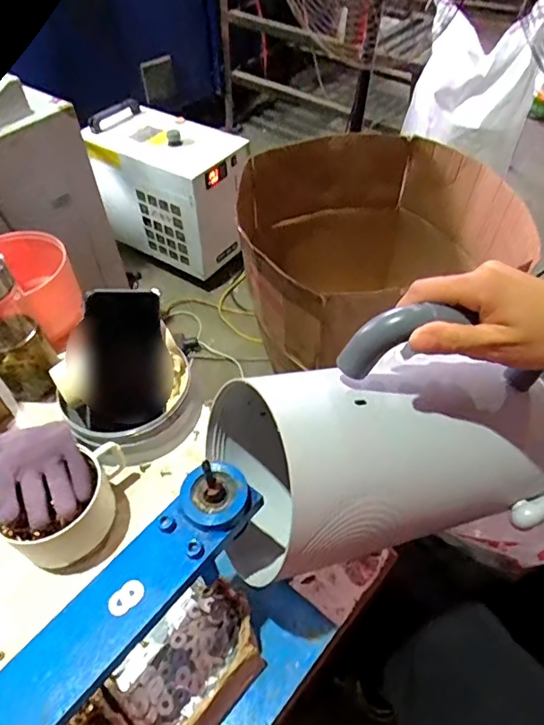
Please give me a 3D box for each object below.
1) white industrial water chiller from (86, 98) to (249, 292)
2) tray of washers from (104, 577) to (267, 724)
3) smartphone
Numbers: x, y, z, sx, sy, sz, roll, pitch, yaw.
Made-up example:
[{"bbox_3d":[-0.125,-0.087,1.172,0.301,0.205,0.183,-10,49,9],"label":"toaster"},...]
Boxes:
[{"bbox_3d":[-0.346,-0.585,1.821,0.518,0.445,0.283,22,54,19],"label":"white industrial water chiller"},{"bbox_3d":[-0.067,0.247,0.430,0.104,0.037,0.122,32,57,25],"label":"tray of washers"},{"bbox_3d":[-0.169,-0.004,0.593,0.089,0.155,0.009,-4,7,-13],"label":"smartphone"}]

